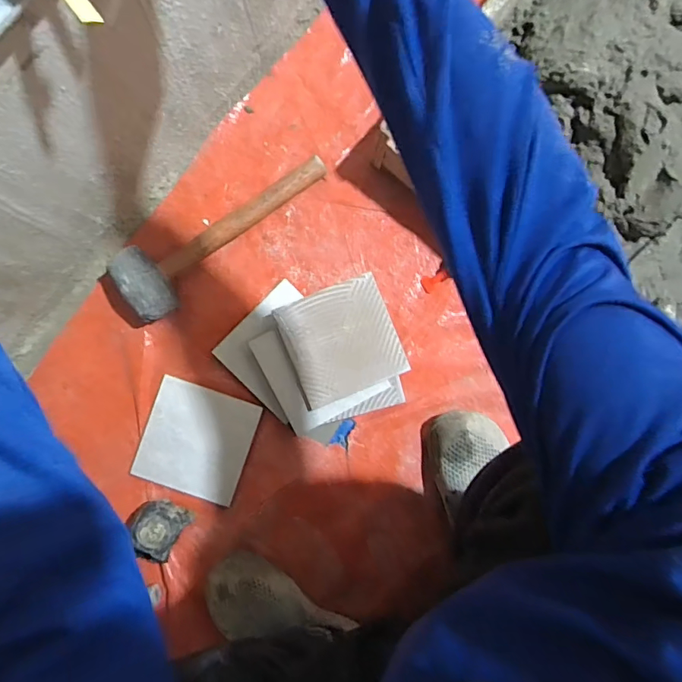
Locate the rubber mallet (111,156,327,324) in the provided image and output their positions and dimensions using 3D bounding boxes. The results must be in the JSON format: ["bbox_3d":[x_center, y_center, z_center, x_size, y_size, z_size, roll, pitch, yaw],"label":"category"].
[{"bbox_3d":[-0.158,-0.153,0.645,0.319,0.061,0.095,-34,89,-1],"label":"rubber mallet"}]

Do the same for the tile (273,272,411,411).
[{"bbox_3d":[0.000,-0.001,0.639,0.148,0.008,0.146,-22,91,0],"label":"tile"}]

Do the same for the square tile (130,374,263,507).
[{"bbox_3d":[-0.206,0.142,0.662,0.146,0.014,0.146,19,89,1],"label":"square tile"}]

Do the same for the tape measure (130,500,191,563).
[{"bbox_3d":[-0.251,0.257,0.636,0.066,0.038,0.075,31,89,1],"label":"tape measure"}]

